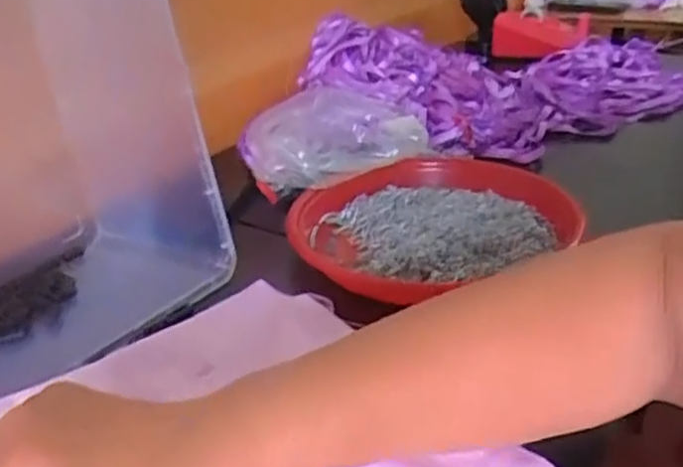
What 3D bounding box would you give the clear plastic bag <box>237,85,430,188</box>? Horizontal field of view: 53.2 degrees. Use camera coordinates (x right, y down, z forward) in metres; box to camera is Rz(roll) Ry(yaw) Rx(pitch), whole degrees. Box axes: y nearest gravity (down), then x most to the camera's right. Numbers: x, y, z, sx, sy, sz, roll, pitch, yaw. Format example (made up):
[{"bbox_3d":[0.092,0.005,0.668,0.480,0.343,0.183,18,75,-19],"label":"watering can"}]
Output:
[{"bbox_3d":[0.000,-0.094,0.669,0.181,0.065,0.117,-19,32,-27],"label":"clear plastic bag"}]

